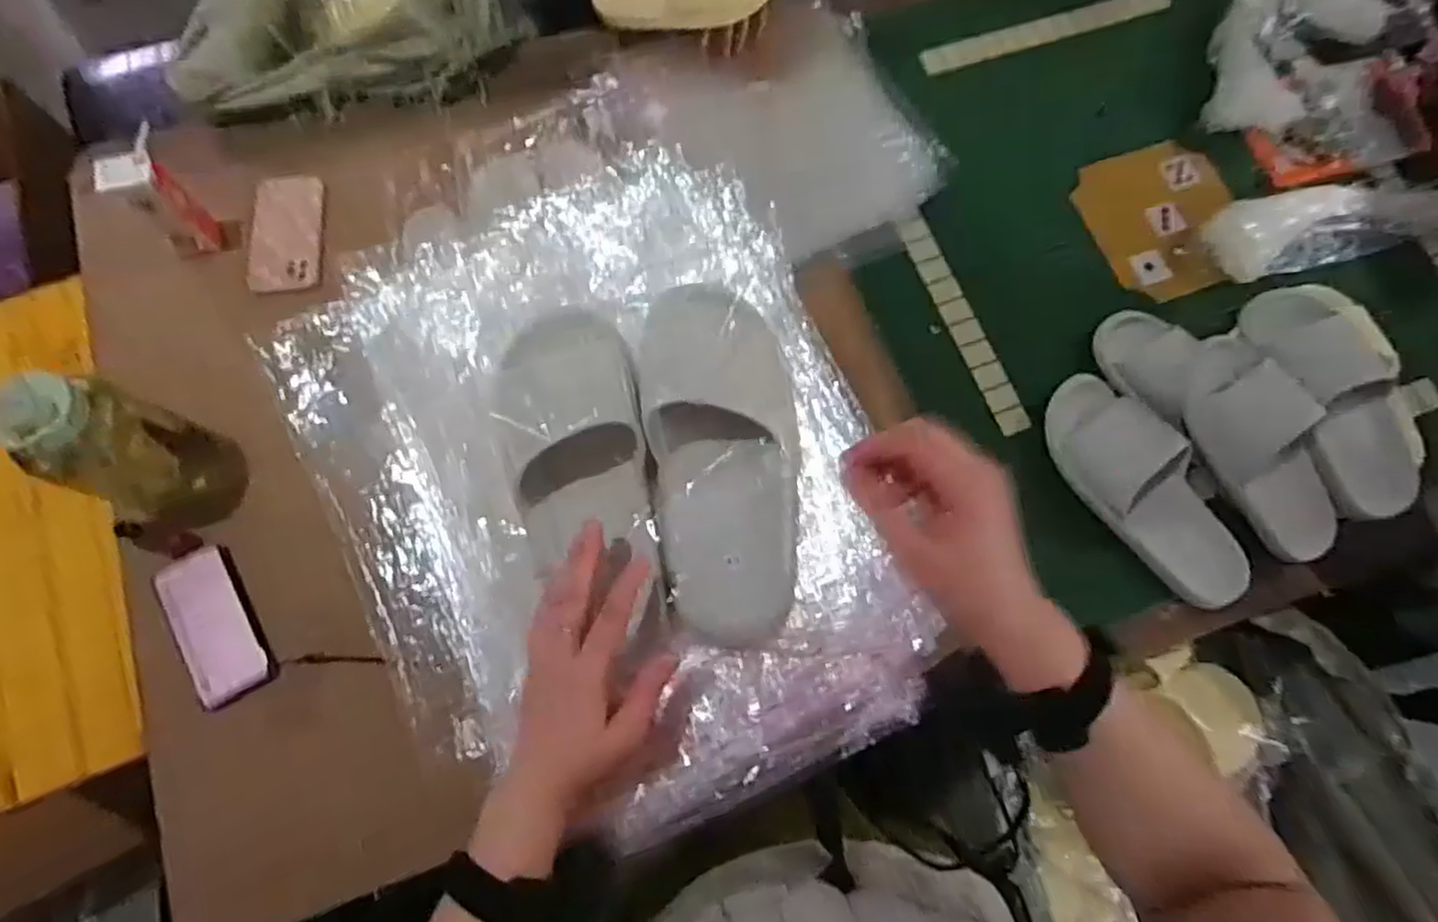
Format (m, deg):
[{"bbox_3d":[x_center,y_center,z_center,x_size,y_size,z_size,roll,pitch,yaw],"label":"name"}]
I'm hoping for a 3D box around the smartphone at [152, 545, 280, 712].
[{"bbox_3d":[-0.536,0.174,0.768,0.076,0.012,0.163,-26,78,-18],"label":"smartphone"}]

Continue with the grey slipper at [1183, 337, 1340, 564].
[{"bbox_3d":[0.620,-0.012,0.831,0.117,0.053,0.271,-26,95,9],"label":"grey slipper"}]

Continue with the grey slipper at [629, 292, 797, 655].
[{"bbox_3d":[0.006,-0.010,0.530,0.116,0.066,0.273,-10,74,-3],"label":"grey slipper"}]

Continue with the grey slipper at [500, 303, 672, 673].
[{"bbox_3d":[-0.103,-0.006,0.524,0.101,0.068,0.265,-15,71,-5],"label":"grey slipper"}]

